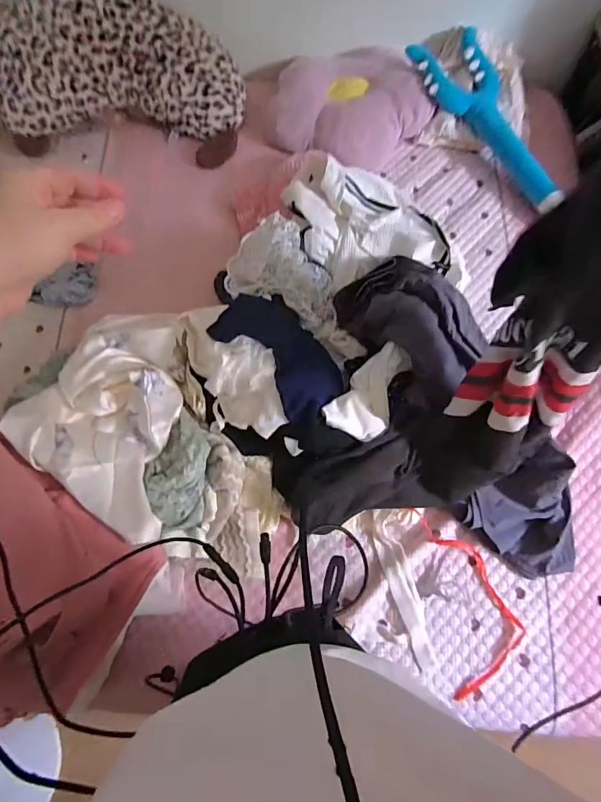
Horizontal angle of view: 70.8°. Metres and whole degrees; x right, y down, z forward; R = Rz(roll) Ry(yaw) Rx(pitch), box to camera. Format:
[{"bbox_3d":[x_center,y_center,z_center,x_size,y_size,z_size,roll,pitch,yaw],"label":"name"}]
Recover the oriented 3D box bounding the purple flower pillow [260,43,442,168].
[{"bbox_3d":[0.129,-0.773,1.079,0.406,0.103,0.370,9,70,4],"label":"purple flower pillow"}]

